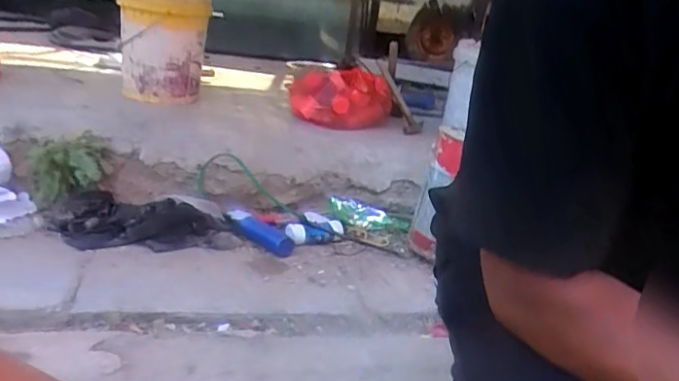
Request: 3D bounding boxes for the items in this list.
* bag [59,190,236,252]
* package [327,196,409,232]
[{"bbox_3d":[-0.551,0.088,1.528,0.468,0.107,0.188,7,17,1],"label":"bag"},{"bbox_3d":[0.093,0.085,1.793,0.259,0.063,0.108,16,13,-19],"label":"package"}]

